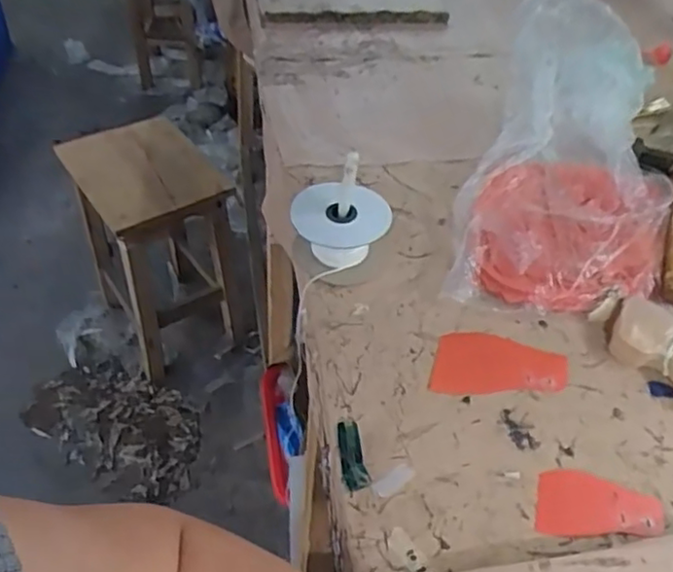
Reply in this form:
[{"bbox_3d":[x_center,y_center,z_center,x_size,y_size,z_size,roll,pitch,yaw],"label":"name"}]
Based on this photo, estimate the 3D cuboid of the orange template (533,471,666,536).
[{"bbox_3d":[0.185,0.155,0.464,0.091,0.004,0.050,2,45,-2],"label":"orange template"}]

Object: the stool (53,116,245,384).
[{"bbox_3d":[-0.384,-0.082,1.389,0.236,0.428,0.345,-26,52,-27],"label":"stool"}]

